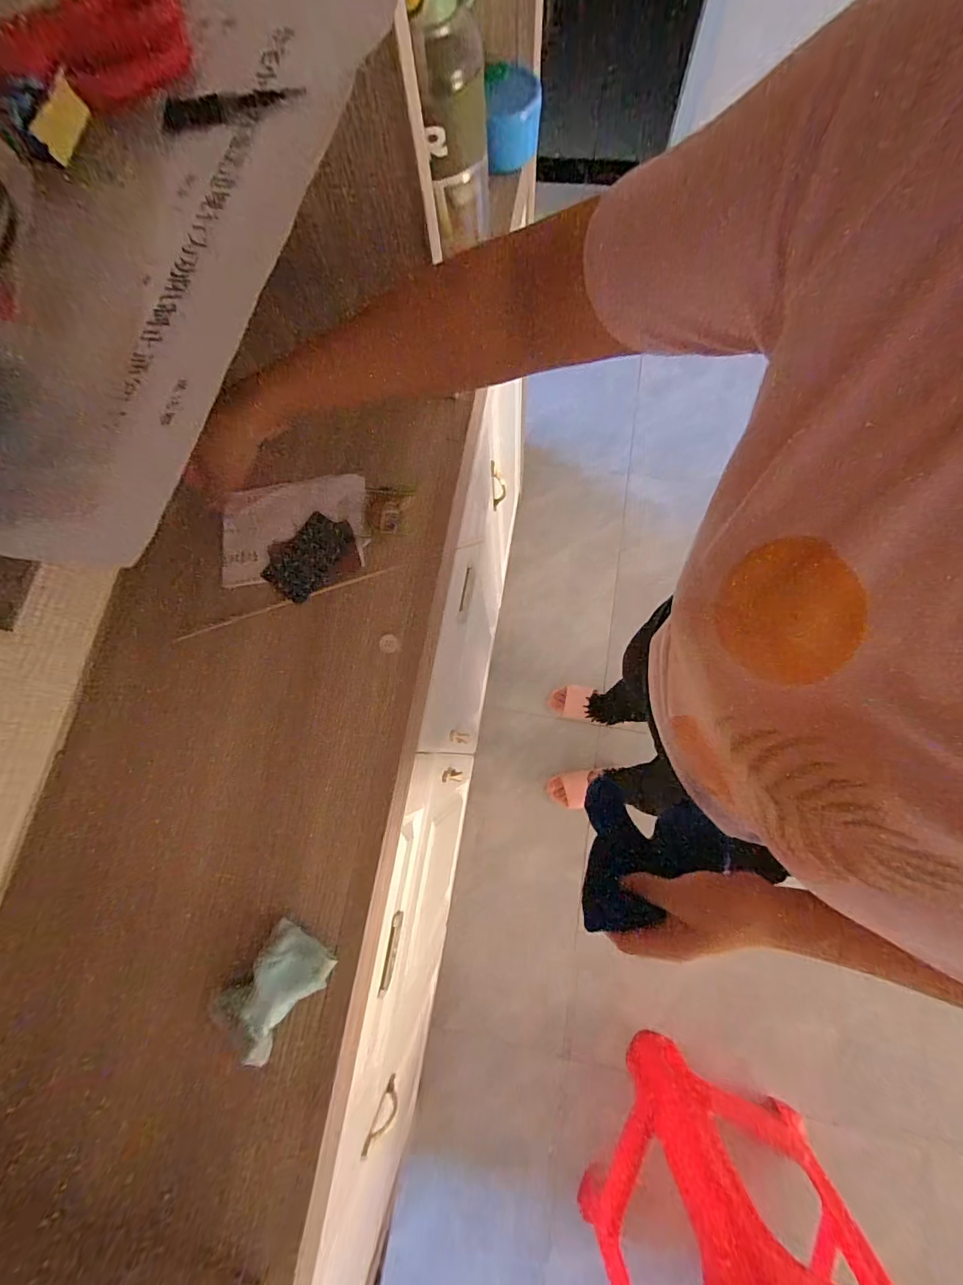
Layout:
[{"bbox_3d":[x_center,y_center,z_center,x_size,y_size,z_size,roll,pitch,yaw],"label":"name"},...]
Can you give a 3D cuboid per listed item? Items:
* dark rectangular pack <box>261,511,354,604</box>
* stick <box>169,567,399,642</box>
[{"bbox_3d":[-0.171,-0.087,0.459,0.066,0.007,0.091,43,83,12],"label":"dark rectangular pack"},{"bbox_3d":[-0.186,-0.039,0.444,0.220,0.010,0.007,-19,76,-1],"label":"stick"}]

